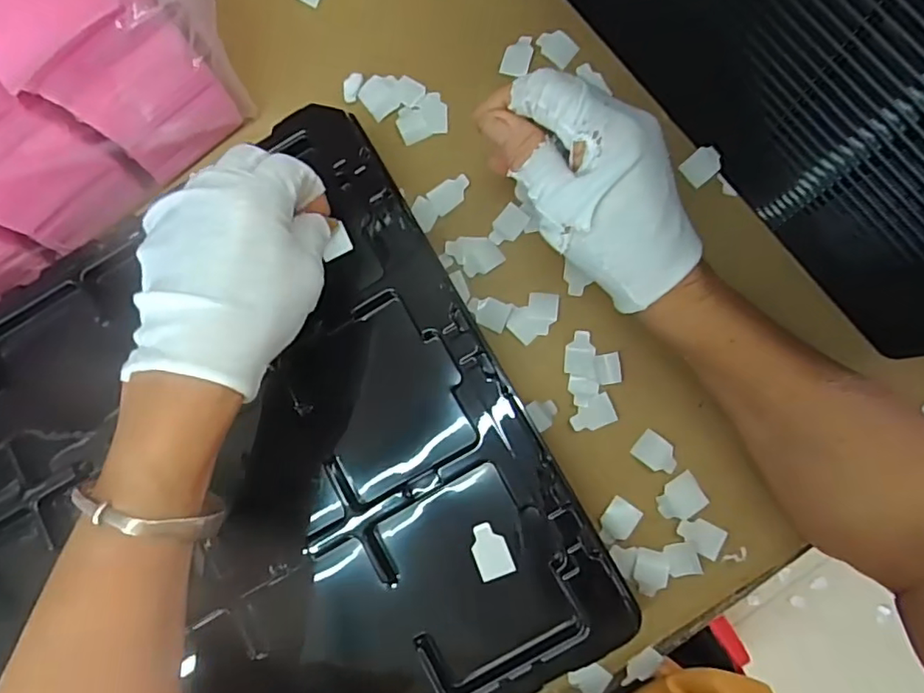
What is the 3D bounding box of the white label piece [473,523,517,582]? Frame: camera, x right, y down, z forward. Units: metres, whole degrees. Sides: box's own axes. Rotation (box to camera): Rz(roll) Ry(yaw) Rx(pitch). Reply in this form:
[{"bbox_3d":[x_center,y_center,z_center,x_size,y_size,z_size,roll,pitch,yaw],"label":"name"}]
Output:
[{"bbox_3d":[0.015,0.106,0.304,0.018,0.004,0.028,-22,82,4],"label":"white label piece"}]

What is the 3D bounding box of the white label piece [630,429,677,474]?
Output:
[{"bbox_3d":[0.111,0.061,0.333,0.024,0.005,0.018,38,89,18],"label":"white label piece"}]

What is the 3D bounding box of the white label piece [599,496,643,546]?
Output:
[{"bbox_3d":[0.089,0.101,0.334,0.017,0.004,0.027,30,97,12],"label":"white label piece"}]

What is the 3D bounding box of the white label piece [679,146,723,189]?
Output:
[{"bbox_3d":[0.138,-0.104,0.337,0.017,0.004,0.021,52,128,5],"label":"white label piece"}]

